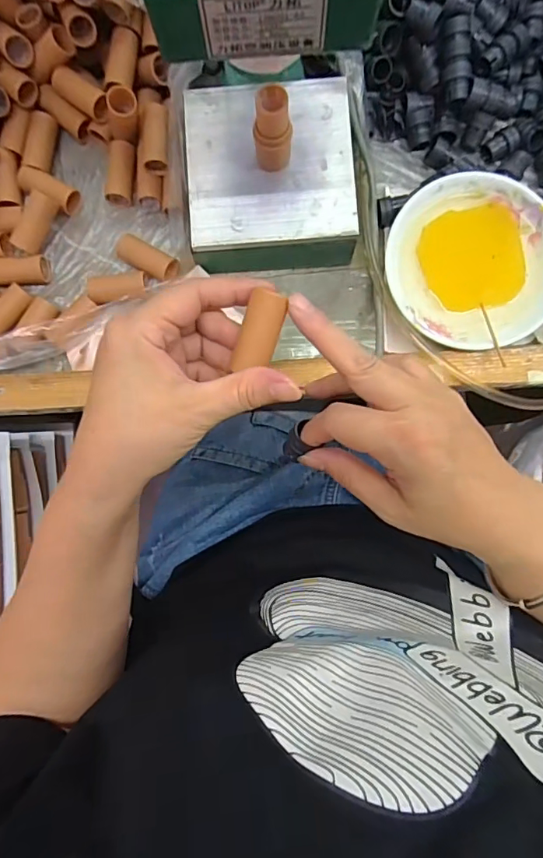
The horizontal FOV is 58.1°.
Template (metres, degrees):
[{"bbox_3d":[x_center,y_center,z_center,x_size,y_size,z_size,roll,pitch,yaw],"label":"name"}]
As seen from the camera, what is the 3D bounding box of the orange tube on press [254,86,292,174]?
[{"bbox_3d":[0.001,-0.198,0.327,0.024,0.055,0.022,0,87,1],"label":"orange tube on press"}]

